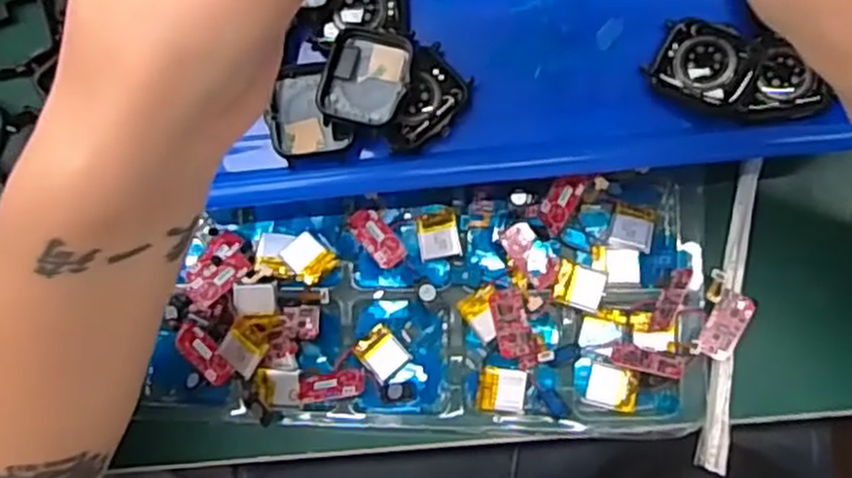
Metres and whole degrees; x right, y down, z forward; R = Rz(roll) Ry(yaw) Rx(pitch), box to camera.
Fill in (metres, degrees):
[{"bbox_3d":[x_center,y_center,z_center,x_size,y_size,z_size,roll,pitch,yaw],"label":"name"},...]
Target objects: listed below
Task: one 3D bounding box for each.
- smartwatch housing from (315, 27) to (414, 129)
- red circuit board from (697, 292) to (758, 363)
[{"bbox_3d":[-0.025,-0.069,0.335,0.036,0.015,0.043,14,83,6],"label":"smartwatch housing"},{"bbox_3d":[0.127,0.037,0.328,0.015,0.005,0.029,29,85,8],"label":"red circuit board"}]

